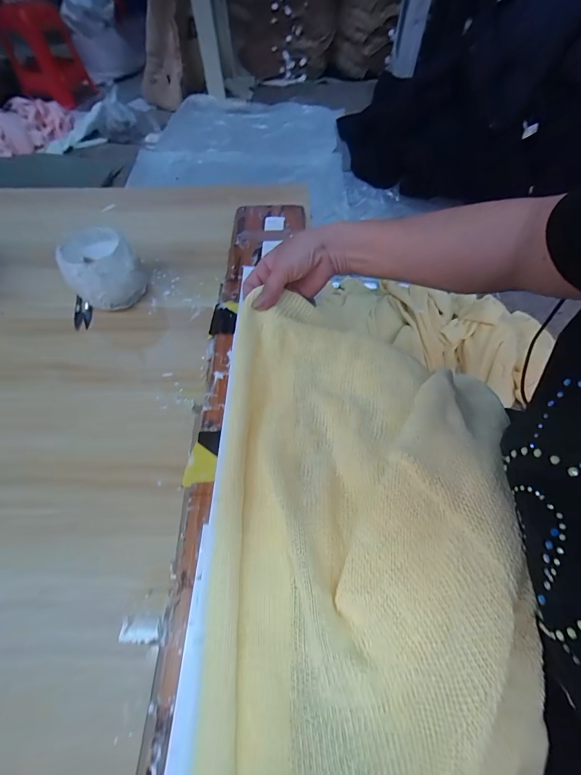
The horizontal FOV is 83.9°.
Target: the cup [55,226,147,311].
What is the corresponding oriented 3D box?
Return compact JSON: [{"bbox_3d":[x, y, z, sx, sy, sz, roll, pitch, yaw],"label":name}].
[{"bbox_3d":[-0.243,-0.153,0.432,0.091,0.085,0.086,-19,61,-12],"label":"cup"}]

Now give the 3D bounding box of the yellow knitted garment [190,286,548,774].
[{"bbox_3d":[0.057,0.093,0.268,0.237,0.078,0.439,1,59,0],"label":"yellow knitted garment"}]

